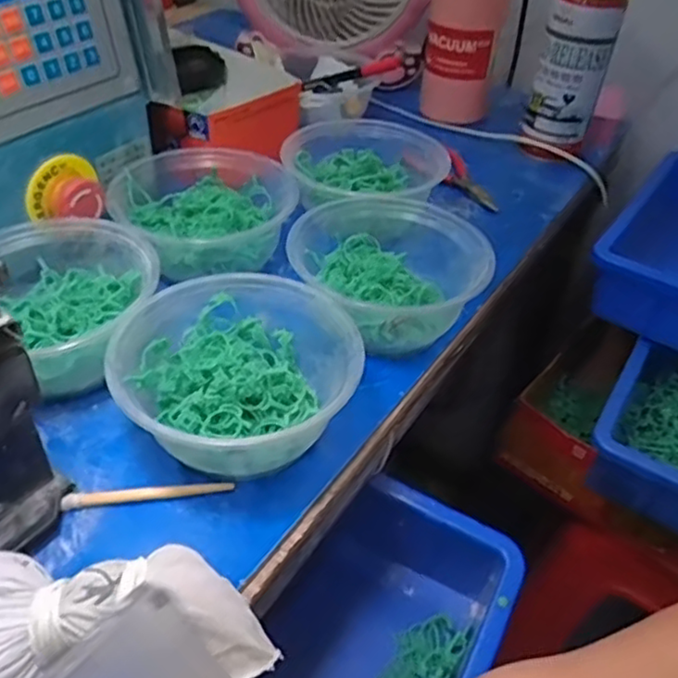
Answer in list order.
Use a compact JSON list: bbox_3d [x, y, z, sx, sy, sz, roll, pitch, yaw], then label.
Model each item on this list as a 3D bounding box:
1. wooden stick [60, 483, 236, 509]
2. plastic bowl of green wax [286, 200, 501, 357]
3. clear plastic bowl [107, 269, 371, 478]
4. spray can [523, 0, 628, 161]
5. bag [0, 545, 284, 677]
[{"bbox_3d":[-0.102,0.084,0.367,0.088,0.008,0.008,-4,42,-10],"label":"wooden stick"},{"bbox_3d":[0.032,-0.049,0.476,0.129,0.049,0.121,3,41,-2],"label":"plastic bowl of green wax"},{"bbox_3d":[-0.059,0.026,0.397,0.132,0.065,0.121,3,41,-2],"label":"clear plastic bowl"},{"bbox_3d":[0.220,-0.256,0.640,0.062,0.175,0.053,14,42,11],"label":"spray can"},{"bbox_3d":[-0.104,0.122,0.294,0.148,0.047,0.068,-5,42,-11],"label":"bag"}]

